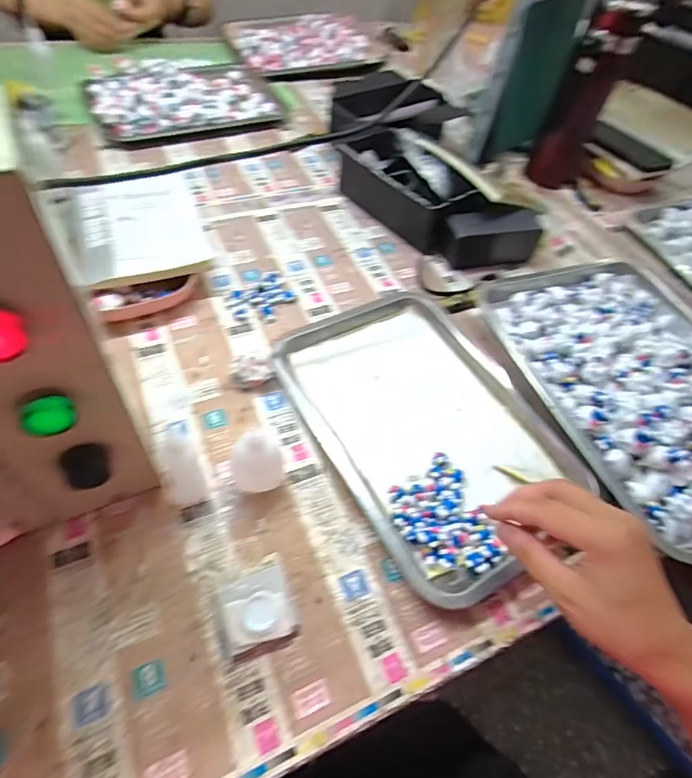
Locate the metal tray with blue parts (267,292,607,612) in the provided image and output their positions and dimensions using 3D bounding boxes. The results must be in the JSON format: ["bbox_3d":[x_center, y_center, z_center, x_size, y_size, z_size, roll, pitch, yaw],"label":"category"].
[{"bbox_3d":[0.078,0.027,0.468,0.208,0.033,0.313,-23,60,-21],"label":"metal tray with blue parts"}]

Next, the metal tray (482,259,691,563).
[{"bbox_3d":[0.318,-0.022,0.492,0.255,0.040,0.358,-14,57,-16],"label":"metal tray"}]

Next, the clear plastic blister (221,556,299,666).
[{"bbox_3d":[-0.066,0.159,0.347,0.050,0.015,0.062,-15,57,-16],"label":"clear plastic blister"}]

